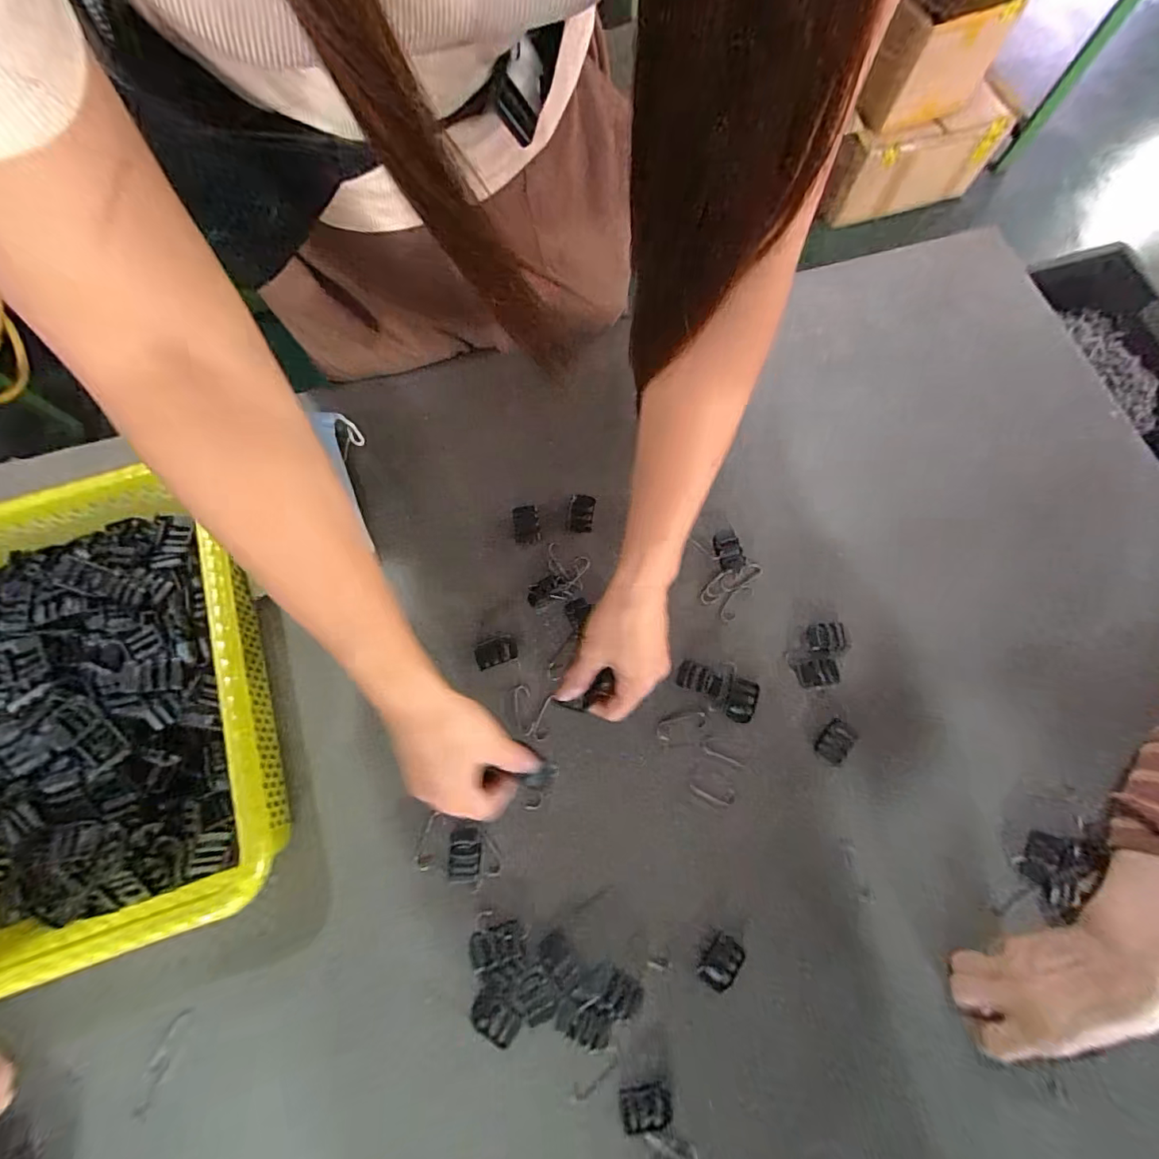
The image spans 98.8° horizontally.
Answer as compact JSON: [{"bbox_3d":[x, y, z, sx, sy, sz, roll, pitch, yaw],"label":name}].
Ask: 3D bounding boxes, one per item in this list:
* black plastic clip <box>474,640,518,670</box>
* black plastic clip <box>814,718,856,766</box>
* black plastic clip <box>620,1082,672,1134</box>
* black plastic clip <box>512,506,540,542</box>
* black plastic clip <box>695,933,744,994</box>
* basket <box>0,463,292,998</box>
[{"bbox_3d":[-0.077,0.066,0.454,0.037,0.004,0.022,-20,75,-7],"label":"black plastic clip"},{"bbox_3d":[0.224,0.143,0.435,0.026,0.005,0.034,40,77,10],"label":"black plastic clip"},{"bbox_3d":[0.048,0.387,0.363,0.036,0.004,0.028,-6,74,-3],"label":"black plastic clip"},{"bbox_3d":[-0.052,-0.053,0.482,0.024,0.006,0.037,-5,74,-3],"label":"black plastic clip"},{"bbox_3d":[0.110,0.298,0.386,0.029,0.004,0.037,30,75,7],"label":"black plastic clip"},{"bbox_3d":[-0.378,0.087,0.400,0.257,0.084,0.374,-16,75,-6],"label":"basket"}]

